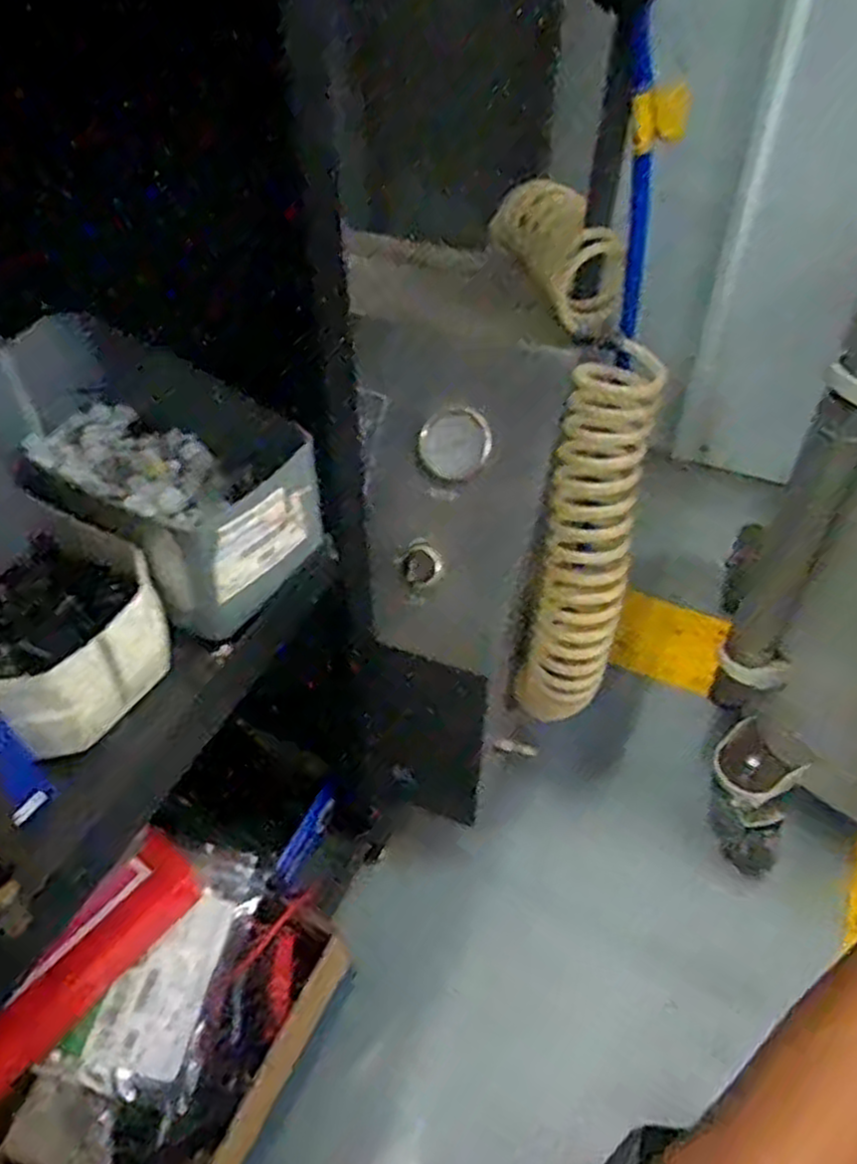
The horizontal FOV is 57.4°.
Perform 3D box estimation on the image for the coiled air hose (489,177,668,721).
[{"bbox_3d":[0.120,-0.096,0.626,0.101,0.405,0.073,-4,18,-3],"label":"coiled air hose"}]

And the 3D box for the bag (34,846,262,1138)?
[{"bbox_3d":[-0.193,0.303,0.614,0.096,0.029,0.184,30,55,-3],"label":"bag"}]

